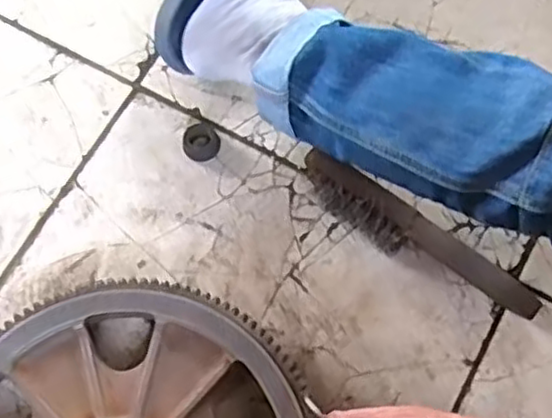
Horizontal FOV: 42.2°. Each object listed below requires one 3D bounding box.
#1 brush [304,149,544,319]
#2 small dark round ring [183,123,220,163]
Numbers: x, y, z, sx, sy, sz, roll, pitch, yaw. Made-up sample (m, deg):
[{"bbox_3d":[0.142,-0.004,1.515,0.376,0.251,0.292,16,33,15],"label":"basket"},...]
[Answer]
[{"bbox_3d":[0.121,0.025,0.629,0.233,0.034,0.040,34,76,13],"label":"brush"},{"bbox_3d":[-0.071,-0.065,0.680,0.033,0.013,0.035,-1,71,2],"label":"small dark round ring"}]

